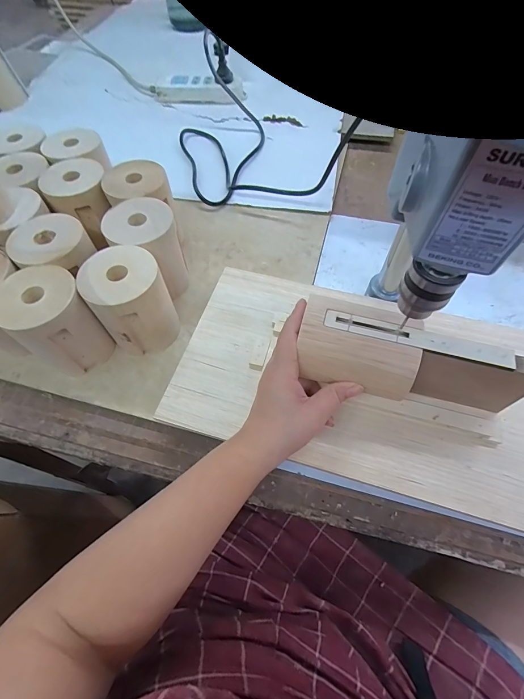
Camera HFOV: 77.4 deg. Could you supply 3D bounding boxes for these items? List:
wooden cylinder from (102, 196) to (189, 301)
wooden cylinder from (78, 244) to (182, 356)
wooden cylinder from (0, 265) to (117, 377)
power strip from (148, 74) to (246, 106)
[{"bbox_3d":[-0.134,-0.119,0.404,0.075,0.099,0.087,-21,63,-8],"label":"wooden cylinder"},{"bbox_3d":[-0.142,-0.054,0.366,0.076,0.099,0.078,0,64,1],"label":"wooden cylinder"},{"bbox_3d":[-0.220,-0.029,0.356,0.075,0.100,0.074,40,71,21],"label":"wooden cylinder"},{"bbox_3d":[-0.127,-0.512,0.646,0.186,0.027,0.057,2,63,4],"label":"power strip"}]

